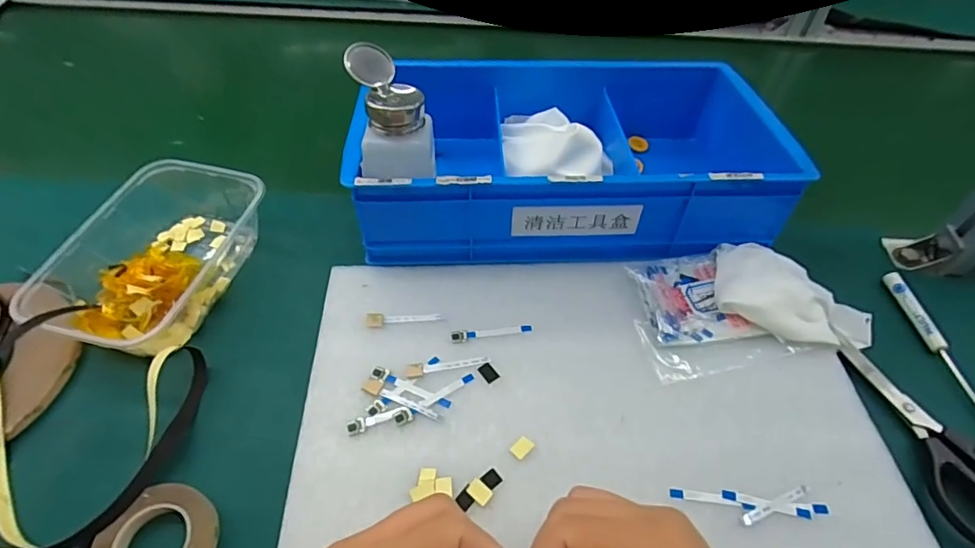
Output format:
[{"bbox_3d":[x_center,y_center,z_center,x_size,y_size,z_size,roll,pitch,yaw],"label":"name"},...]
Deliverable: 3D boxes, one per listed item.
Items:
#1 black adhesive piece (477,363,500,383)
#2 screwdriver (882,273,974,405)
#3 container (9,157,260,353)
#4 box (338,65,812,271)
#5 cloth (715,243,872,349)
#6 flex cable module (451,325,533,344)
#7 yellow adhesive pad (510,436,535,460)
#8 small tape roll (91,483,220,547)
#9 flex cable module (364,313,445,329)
[{"bbox_3d":[0.001,0.070,0.356,0.010,0.004,0.014,-33,60,-26],"label":"black adhesive piece"},{"bbox_3d":[0.338,0.053,0.381,0.006,0.012,0.131,12,51,-22],"label":"screwdriver"},{"bbox_3d":[-0.253,-0.023,0.400,0.117,0.047,0.176,10,51,7],"label":"container"},{"bbox_3d":[0.071,-0.115,0.460,0.337,0.085,0.211,0,51,-1],"label":"box"},{"bbox_3d":[0.235,0.020,0.385,0.122,0.026,0.069,22,54,17],"label":"cloth"},{"bbox_3d":[0.003,0.044,0.375,0.060,0.004,0.010,-5,51,-4],"label":"flex cable module"},{"bbox_3d":[0.022,0.112,0.324,0.010,0.004,0.014,37,62,25],"label":"yellow adhesive pad"},{"bbox_3d":[-0.187,0.156,0.289,0.059,0.019,0.061,0,51,0],"label":"small tape roll"},{"bbox_3d":[-0.062,0.034,0.382,0.057,0.005,0.010,-4,51,-4],"label":"flex cable module"}]

